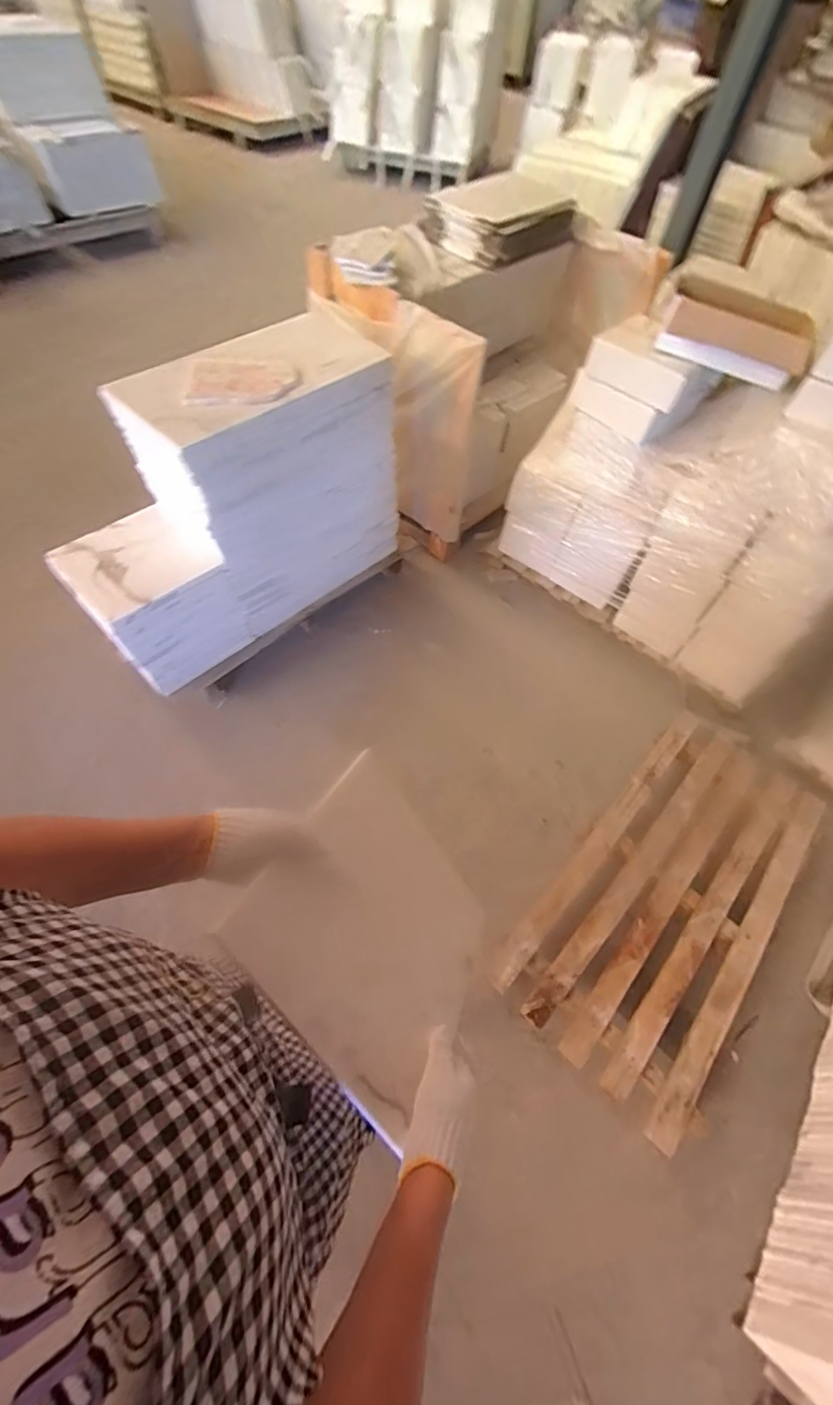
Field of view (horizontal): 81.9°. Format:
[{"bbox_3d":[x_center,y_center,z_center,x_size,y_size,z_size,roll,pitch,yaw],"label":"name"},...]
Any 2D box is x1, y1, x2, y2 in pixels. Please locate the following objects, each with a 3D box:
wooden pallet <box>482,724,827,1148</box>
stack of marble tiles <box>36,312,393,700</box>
[{"bbox_3d":[0.668,0.461,1.210,0.486,0.142,0.964,39,65,18],"label":"wooden pallet"},{"bbox_3d":[-0.469,-0.503,1.263,0.875,0.584,0.313,-35,68,-21],"label":"stack of marble tiles"}]

